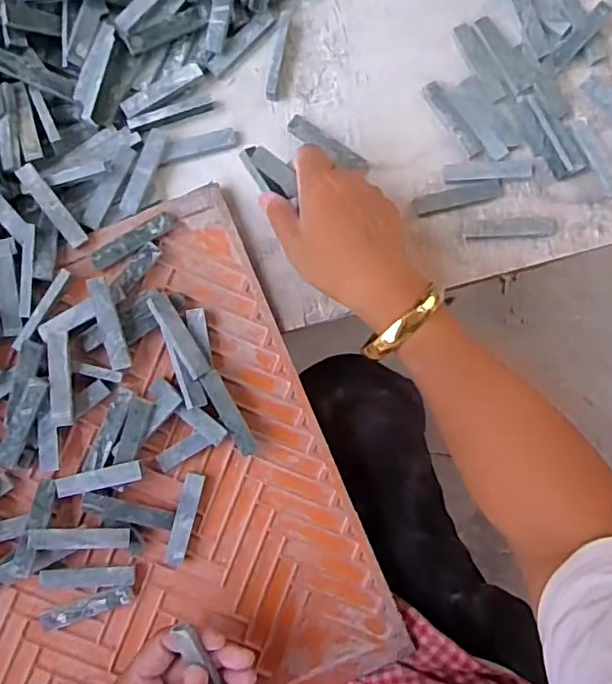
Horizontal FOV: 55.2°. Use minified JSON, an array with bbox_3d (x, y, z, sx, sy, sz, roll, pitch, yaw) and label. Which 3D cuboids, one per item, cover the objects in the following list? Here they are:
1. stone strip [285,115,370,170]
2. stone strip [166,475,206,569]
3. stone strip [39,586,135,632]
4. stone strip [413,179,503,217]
[{"bbox_3d":[0.017,-0.145,0.431,0.065,0.006,0.014,31,84,1],"label":"stone strip"},{"bbox_3d":[-0.082,0.121,0.400,0.013,0.011,0.061,13,84,0],"label":"stone strip"},{"bbox_3d":[-0.147,0.180,0.394,0.060,0.008,0.013,-18,85,-3],"label":"stone strip"},{"bbox_3d":[0.111,-0.106,0.428,0.062,0.010,0.015,-14,85,-3],"label":"stone strip"}]

